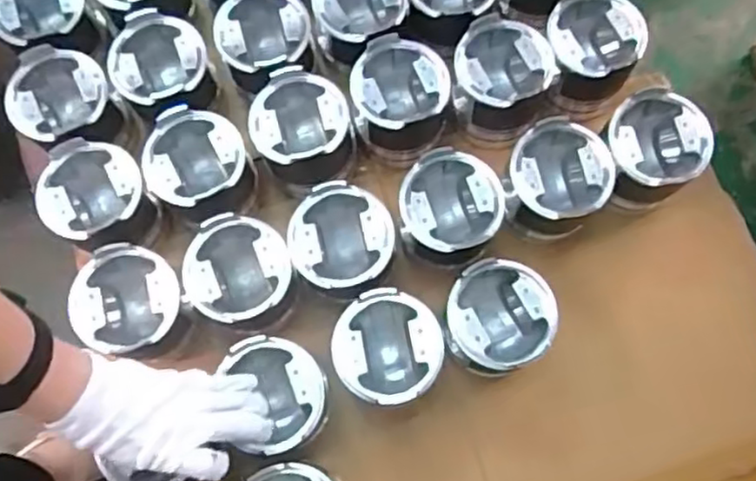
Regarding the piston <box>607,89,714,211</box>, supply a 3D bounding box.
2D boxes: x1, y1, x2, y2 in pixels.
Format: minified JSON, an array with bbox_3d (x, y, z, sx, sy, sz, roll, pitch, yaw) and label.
[{"bbox_3d":[0.275,-0.090,0.699,0.096,0.089,0.100,2,74,2],"label":"piston"}]

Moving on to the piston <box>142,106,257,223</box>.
[{"bbox_3d":[-0.179,-0.073,0.677,0.095,0.089,0.094,-21,75,-5],"label":"piston"}]

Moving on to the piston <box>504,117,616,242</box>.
[{"bbox_3d":[0.179,-0.056,0.694,0.097,0.093,0.109,32,77,9],"label":"piston"}]

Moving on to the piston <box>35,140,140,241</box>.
[{"bbox_3d":[-0.280,-0.044,0.678,0.095,0.074,0.090,0,74,1],"label":"piston"}]

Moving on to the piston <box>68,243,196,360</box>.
[{"bbox_3d":[-0.231,0.058,0.634,0.093,0.080,0.098,0,74,1],"label":"piston"}]

